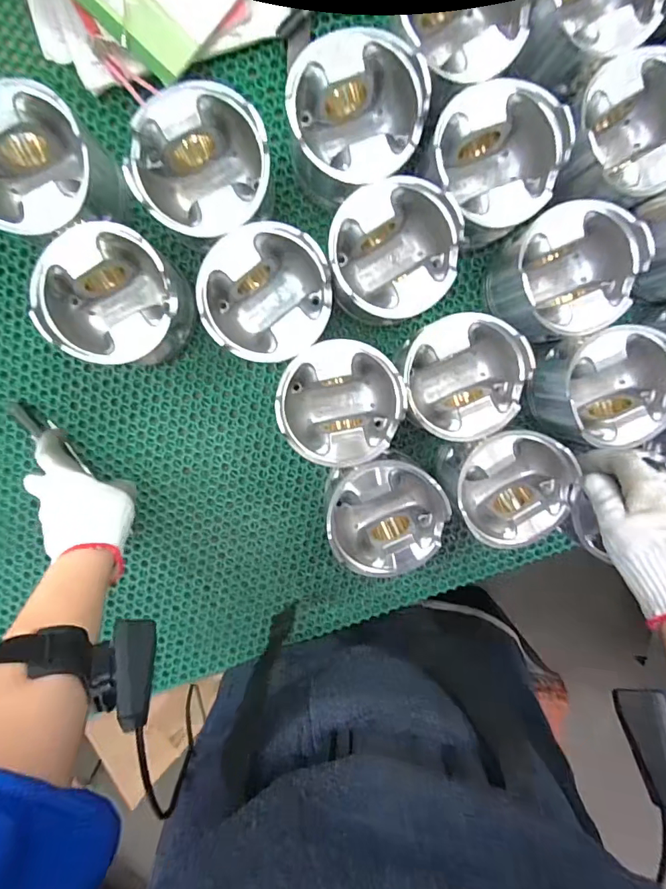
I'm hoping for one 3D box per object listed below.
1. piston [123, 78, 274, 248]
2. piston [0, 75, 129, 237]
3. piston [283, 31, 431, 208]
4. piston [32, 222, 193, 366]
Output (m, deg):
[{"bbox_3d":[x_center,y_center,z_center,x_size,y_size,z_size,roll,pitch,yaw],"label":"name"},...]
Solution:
[{"bbox_3d":[-0.110,-0.232,0.394,0.108,0.084,0.105,0,99,-3],"label":"piston"},{"bbox_3d":[-0.253,-0.233,0.393,0.111,0.104,0.105,0,99,-3],"label":"piston"},{"bbox_3d":[0.019,-0.272,0.396,0.108,0.092,0.109,0,99,-3],"label":"piston"},{"bbox_3d":[-0.195,-0.132,0.415,0.117,0.102,0.107,0,99,-3],"label":"piston"}]

